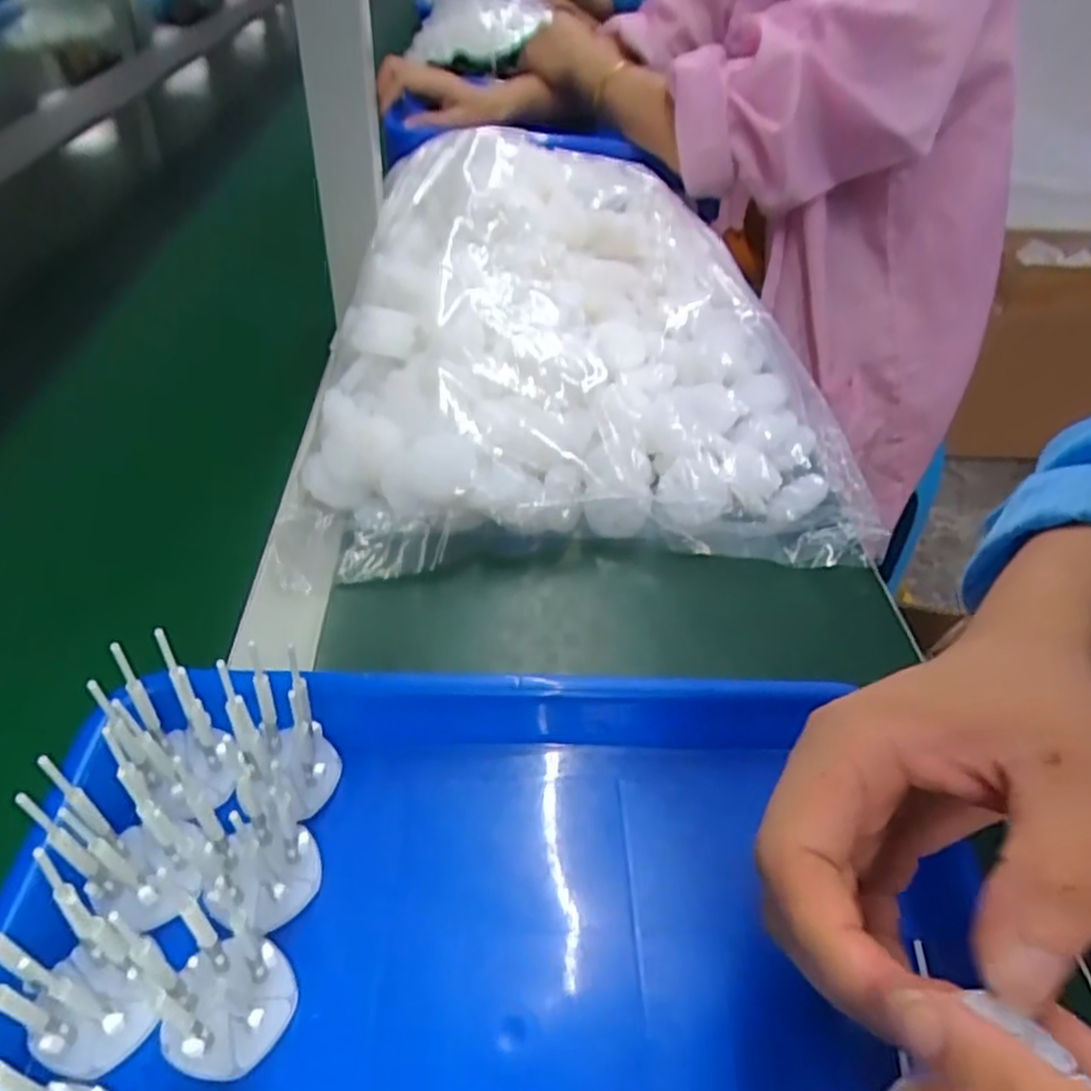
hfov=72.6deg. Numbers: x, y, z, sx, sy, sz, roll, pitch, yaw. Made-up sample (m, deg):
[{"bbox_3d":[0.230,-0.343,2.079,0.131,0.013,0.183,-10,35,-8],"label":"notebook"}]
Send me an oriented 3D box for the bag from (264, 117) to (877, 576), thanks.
[{"bbox_3d":[0.011,-0.156,0.515,0.328,0.125,0.382,-1,43,-6],"label":"bag"}]

